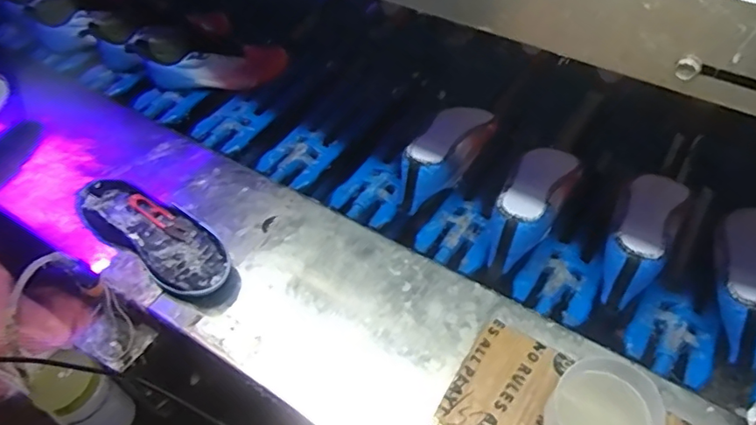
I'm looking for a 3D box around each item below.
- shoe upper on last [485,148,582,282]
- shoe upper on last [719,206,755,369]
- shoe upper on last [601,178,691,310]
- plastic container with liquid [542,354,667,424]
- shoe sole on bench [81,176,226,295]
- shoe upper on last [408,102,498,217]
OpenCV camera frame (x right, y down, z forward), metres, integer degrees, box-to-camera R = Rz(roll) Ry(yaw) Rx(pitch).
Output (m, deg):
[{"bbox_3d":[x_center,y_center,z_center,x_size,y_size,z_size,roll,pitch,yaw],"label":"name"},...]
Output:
[{"bbox_3d":[0.200,-0.017,0.711,0.077,0.091,0.220,27,63,19],"label":"shoe upper on last"},{"bbox_3d":[0.439,0.067,0.635,0.080,0.075,0.222,24,49,18],"label":"shoe upper on last"},{"bbox_3d":[0.329,0.022,0.671,0.074,0.091,0.214,28,63,19],"label":"shoe upper on last"},{"bbox_3d":[0.206,0.192,0.509,0.094,0.066,0.088,-2,58,3],"label":"plastic container with liquid"},{"bbox_3d":[-0.285,0.024,0.692,0.240,0.038,0.089,29,64,20],"label":"shoe sole on bench"},{"bbox_3d":[0.097,-0.089,0.778,0.077,0.073,0.234,25,49,18],"label":"shoe upper on last"}]

